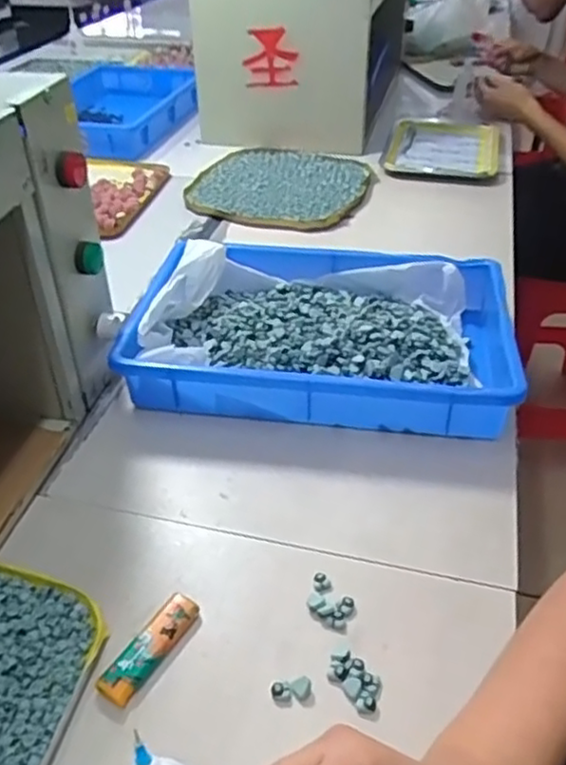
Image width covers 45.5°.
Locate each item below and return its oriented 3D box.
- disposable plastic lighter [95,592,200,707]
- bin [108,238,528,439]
[{"bbox_3d":[-0.087,0.173,0.442,0.024,0.008,0.079,22,43,25],"label":"disposable plastic lighter"},{"bbox_3d":[0.040,-0.054,0.689,0.364,0.066,0.246,6,38,7],"label":"bin"}]

